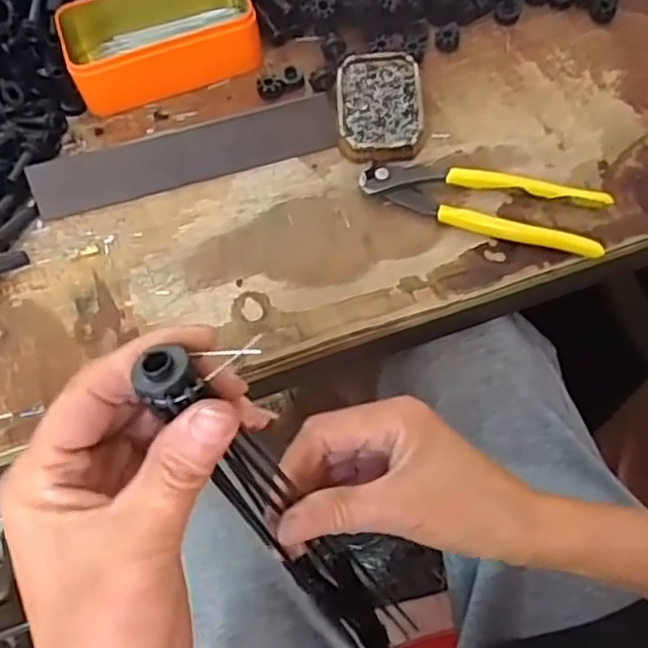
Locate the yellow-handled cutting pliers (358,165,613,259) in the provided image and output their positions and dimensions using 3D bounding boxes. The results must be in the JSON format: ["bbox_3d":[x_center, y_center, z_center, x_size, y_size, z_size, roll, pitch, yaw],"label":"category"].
[{"bbox_3d":[0.106,-0.085,0.464,0.162,0.020,0.041,16,66,11],"label":"yellow-handled cutting pliers"}]

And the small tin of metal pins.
[{"bbox_3d":[0.040,-0.159,0.502,0.061,0.019,0.089,-4,64,1],"label":"small tin of metal pins"}]

